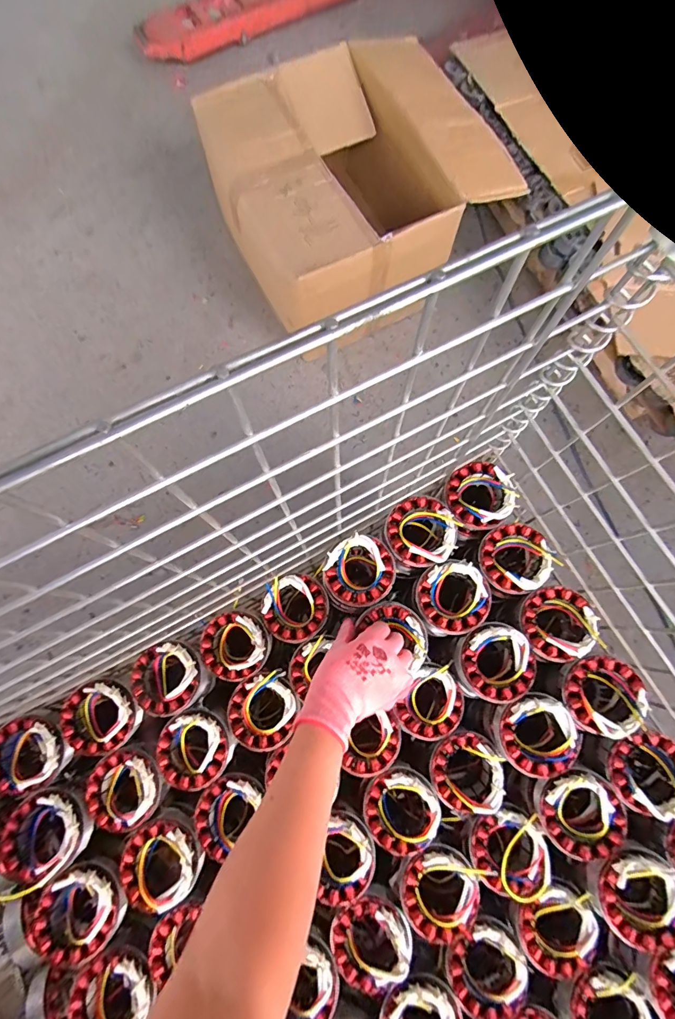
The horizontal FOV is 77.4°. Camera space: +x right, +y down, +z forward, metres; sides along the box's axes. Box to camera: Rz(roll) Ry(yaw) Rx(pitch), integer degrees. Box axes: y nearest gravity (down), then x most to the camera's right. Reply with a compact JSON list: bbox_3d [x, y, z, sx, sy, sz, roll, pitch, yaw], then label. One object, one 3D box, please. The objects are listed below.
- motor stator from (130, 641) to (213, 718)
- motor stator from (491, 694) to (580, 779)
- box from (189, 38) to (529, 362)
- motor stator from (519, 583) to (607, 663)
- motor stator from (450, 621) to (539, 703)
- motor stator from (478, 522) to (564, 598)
[{"bbox_3d":[-0.213,0.217,0.546,0.086,0.082,0.085,0,76,-1],"label":"motor stator"},{"bbox_3d":[0.229,0.260,0.483,0.084,0.037,0.084,0,76,-1],"label":"motor stator"},{"bbox_3d":[0.019,-0.768,1.045,0.602,0.303,0.576,-29,78,-8],"label":"box"},{"bbox_3d":[0.266,0.138,0.510,0.088,0.050,0.090,6,76,0],"label":"motor stator"},{"bbox_3d":[0.186,0.180,0.499,0.090,0.044,0.086,0,76,-1],"label":"motor stator"},{"bbox_3d":[0.221,0.065,0.538,0.082,0.062,0.086,0,76,-1],"label":"motor stator"}]

